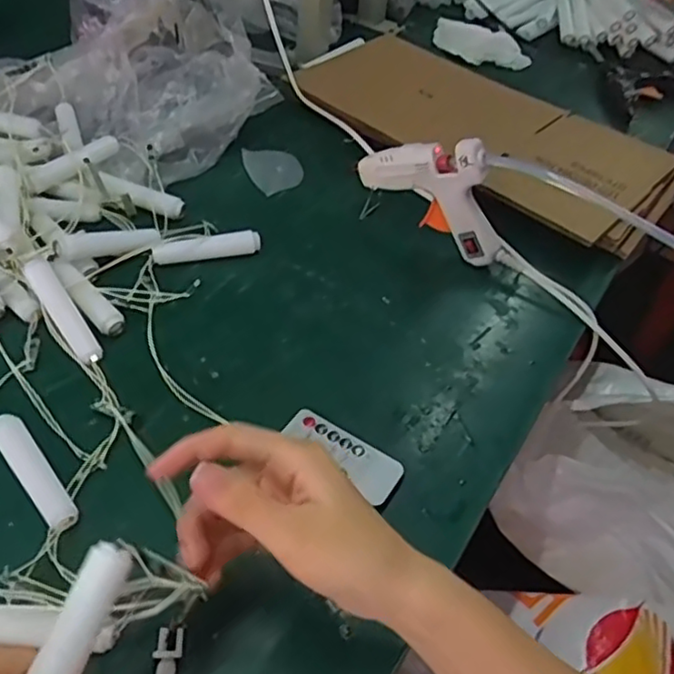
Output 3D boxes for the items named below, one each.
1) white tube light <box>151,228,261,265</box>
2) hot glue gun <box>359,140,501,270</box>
[{"bbox_3d":[-0.110,-0.076,0.562,0.088,0.018,0.018,-11,50,-17],"label":"white tube light"},{"bbox_3d":[0.083,-0.127,0.572,0.138,0.108,0.024,29,51,19],"label":"hot glue gun"}]

